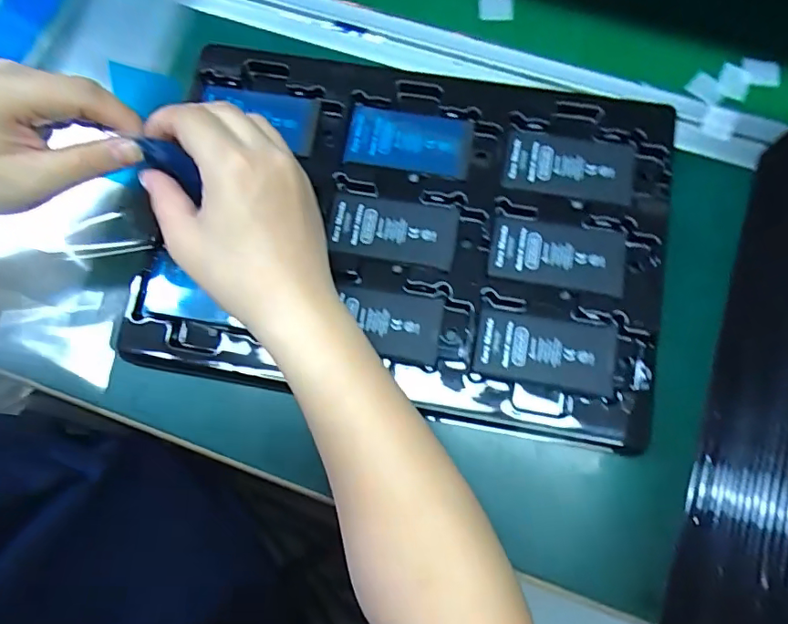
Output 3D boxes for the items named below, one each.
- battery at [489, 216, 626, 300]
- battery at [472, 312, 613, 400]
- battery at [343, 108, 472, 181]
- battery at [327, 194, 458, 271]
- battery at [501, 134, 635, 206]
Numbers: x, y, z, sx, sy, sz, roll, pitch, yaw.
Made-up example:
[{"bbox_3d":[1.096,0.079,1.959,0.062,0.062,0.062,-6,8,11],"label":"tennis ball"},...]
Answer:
[{"bbox_3d":[0.105,-0.037,0.331,0.083,0.005,0.043,10,77,4],"label":"battery"},{"bbox_3d":[0.094,0.024,0.319,0.085,0.005,0.044,9,77,4],"label":"battery"},{"bbox_3d":[0.010,-0.116,0.354,0.084,0.007,0.044,11,77,4],"label":"battery"},{"bbox_3d":[-0.001,-0.054,0.341,0.083,0.005,0.041,9,77,4],"label":"battery"},{"bbox_3d":[0.116,-0.096,0.343,0.082,0.004,0.044,9,77,4],"label":"battery"}]

